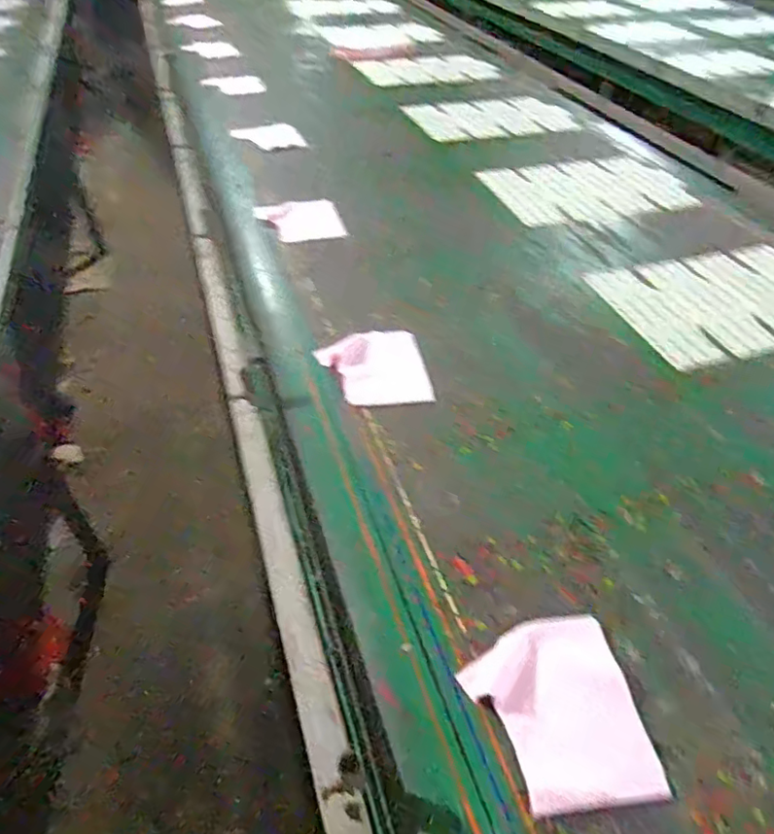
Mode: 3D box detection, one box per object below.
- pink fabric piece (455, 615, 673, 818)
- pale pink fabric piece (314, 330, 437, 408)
[{"bbox_3d":[0.160,0.275,0.548,0.154,0.012,0.165,-3,44,-7],"label":"pink fabric piece"},{"bbox_3d":[-0.019,-0.077,0.882,0.153,0.011,0.157,-9,45,-13],"label":"pale pink fabric piece"}]

